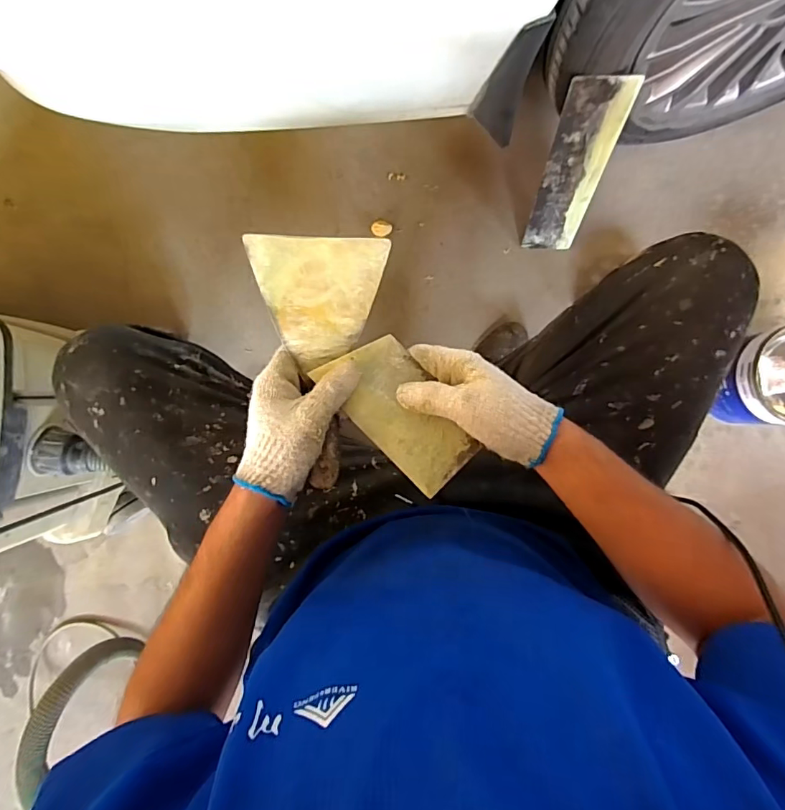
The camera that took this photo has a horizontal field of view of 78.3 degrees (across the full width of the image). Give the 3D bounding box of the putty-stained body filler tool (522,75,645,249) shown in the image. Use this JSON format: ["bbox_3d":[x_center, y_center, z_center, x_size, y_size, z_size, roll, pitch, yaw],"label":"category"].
[{"bbox_3d":[0.268,-0.339,0.721,0.085,0.292,0.010,3,66,3],"label":"putty-stained body filler tool"}]

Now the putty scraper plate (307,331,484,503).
[{"bbox_3d":[0.007,0.005,0.403,0.070,0.006,0.138,-42,92,-1],"label":"putty scraper plate"}]

